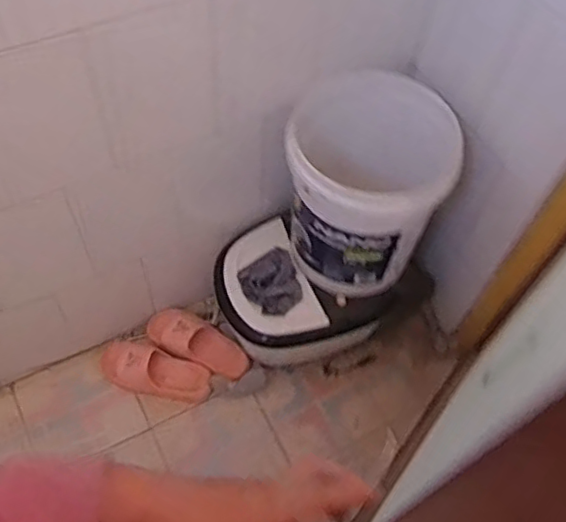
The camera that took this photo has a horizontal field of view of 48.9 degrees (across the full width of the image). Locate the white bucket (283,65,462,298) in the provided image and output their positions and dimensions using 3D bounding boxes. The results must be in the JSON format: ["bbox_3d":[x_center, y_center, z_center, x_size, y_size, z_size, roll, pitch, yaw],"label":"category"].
[{"bbox_3d":[0.161,-0.133,1.292,0.313,0.384,0.298,2,59,-3],"label":"white bucket"}]

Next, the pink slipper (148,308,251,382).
[{"bbox_3d":[-0.218,0.212,1.592,0.275,0.066,0.125,33,62,15],"label":"pink slipper"}]

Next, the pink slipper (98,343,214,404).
[{"bbox_3d":[-0.321,0.282,1.558,0.280,0.063,0.106,16,59,6],"label":"pink slipper"}]

